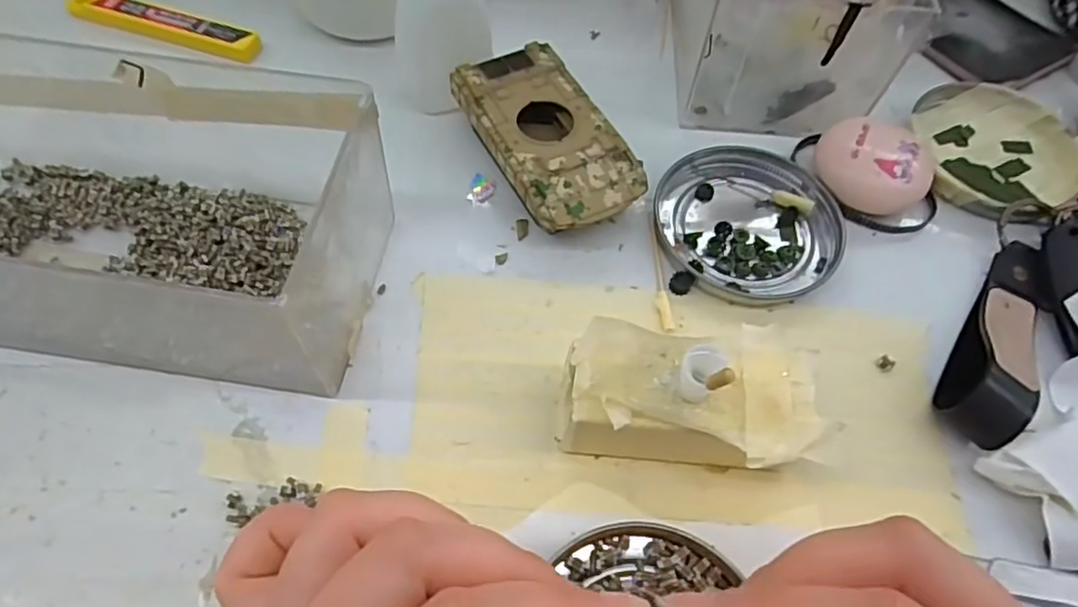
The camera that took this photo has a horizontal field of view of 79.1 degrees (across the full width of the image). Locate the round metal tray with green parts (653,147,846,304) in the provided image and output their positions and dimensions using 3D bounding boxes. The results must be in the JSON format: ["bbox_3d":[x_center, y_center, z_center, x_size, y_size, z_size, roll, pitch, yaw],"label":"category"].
[{"bbox_3d":[0.090,-0.037,0.283,0.077,0.008,0.075,1,59,-2],"label":"round metal tray with green parts"}]

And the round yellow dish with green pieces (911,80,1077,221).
[{"bbox_3d":[0.217,-0.074,0.311,0.075,0.013,0.079,1,59,-2],"label":"round yellow dish with green pieces"}]

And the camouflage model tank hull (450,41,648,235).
[{"bbox_3d":[0.003,-0.069,0.288,0.054,0.026,0.095,-25,63,-16],"label":"camouflage model tank hull"}]

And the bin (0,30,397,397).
[{"bbox_3d":[-0.157,-0.033,0.233,0.168,0.071,0.090,10,60,4],"label":"bin"}]

